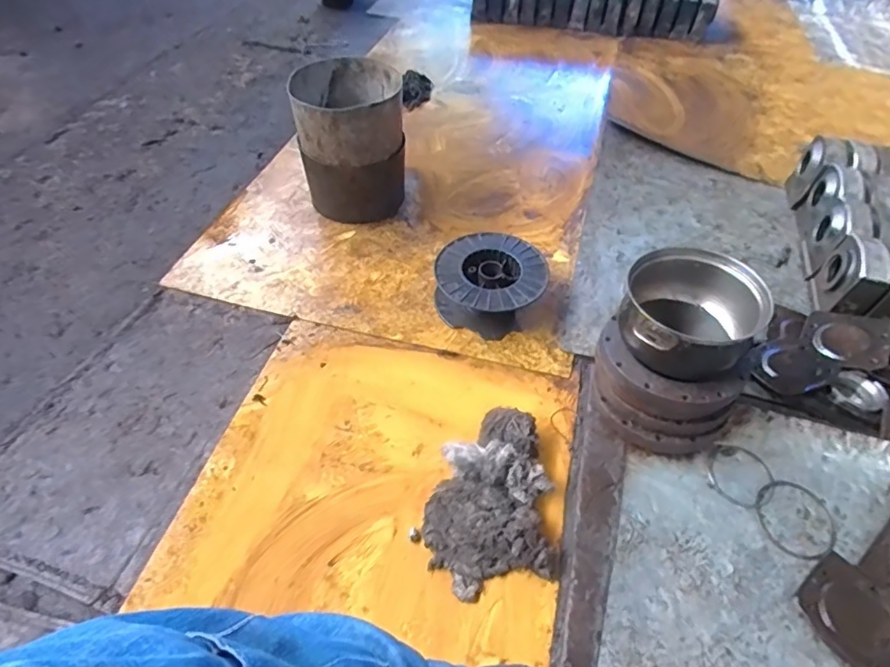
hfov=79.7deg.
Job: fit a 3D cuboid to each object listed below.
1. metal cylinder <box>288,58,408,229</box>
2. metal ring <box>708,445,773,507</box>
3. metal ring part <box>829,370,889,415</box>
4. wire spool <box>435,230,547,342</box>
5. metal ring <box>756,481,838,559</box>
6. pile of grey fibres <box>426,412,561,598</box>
[{"bbox_3d":[-0.249,-0.515,1.440,0.269,0.304,0.300,-7,51,-8],"label":"metal cylinder"},{"bbox_3d":[0.515,0.247,0.939,0.100,0.011,0.110,0,50,0],"label":"metal ring"},{"bbox_3d":[0.801,0.117,1.035,0.084,0.035,0.087,1,50,-1],"label":"metal ring part"},{"bbox_3d":[0.105,-0.123,1.204,0.239,0.088,0.235,1,50,-1],"label":"wire spool"},{"bbox_3d":[0.587,0.310,0.893,0.126,0.006,0.128,1,50,-1],"label":"metal ring"},{"bbox_3d":[0.074,0.279,0.913,0.213,0.072,0.302,3,50,0],"label":"pile of grey fibres"}]

